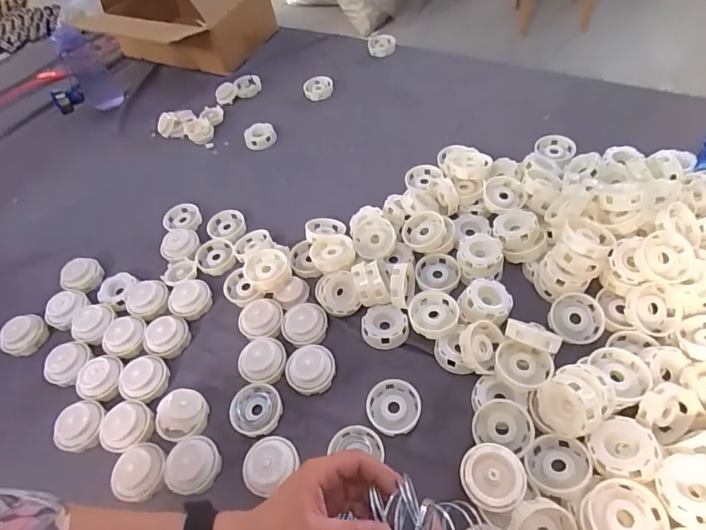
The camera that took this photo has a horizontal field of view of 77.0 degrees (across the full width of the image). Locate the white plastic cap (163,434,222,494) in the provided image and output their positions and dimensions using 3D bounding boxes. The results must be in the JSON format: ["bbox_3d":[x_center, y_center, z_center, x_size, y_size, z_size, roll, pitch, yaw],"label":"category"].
[{"bbox_3d":[-0.182,0.228,0.507,0.055,0.023,0.060,-1,58,2],"label":"white plastic cap"}]

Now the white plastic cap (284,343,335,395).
[{"bbox_3d":[-0.054,0.129,0.559,0.060,0.024,0.059,0,58,3],"label":"white plastic cap"}]

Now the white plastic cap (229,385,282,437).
[{"bbox_3d":[-0.119,0.178,0.544,0.062,0.015,0.061,-1,58,2],"label":"white plastic cap"}]

